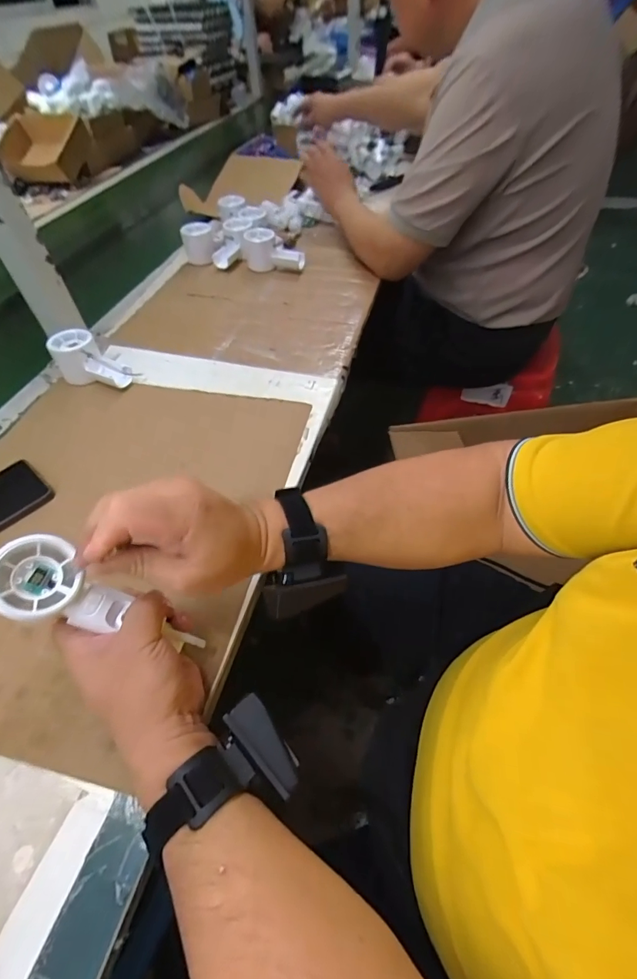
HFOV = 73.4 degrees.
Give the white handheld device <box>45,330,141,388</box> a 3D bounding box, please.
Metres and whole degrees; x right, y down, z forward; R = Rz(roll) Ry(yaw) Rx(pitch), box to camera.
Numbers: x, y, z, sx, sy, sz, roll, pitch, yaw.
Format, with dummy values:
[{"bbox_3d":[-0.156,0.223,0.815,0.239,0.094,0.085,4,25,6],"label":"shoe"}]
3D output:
[{"bbox_3d":[-0.320,-0.177,0.601,0.116,0.052,0.059,27,57,20],"label":"white handheld device"}]

